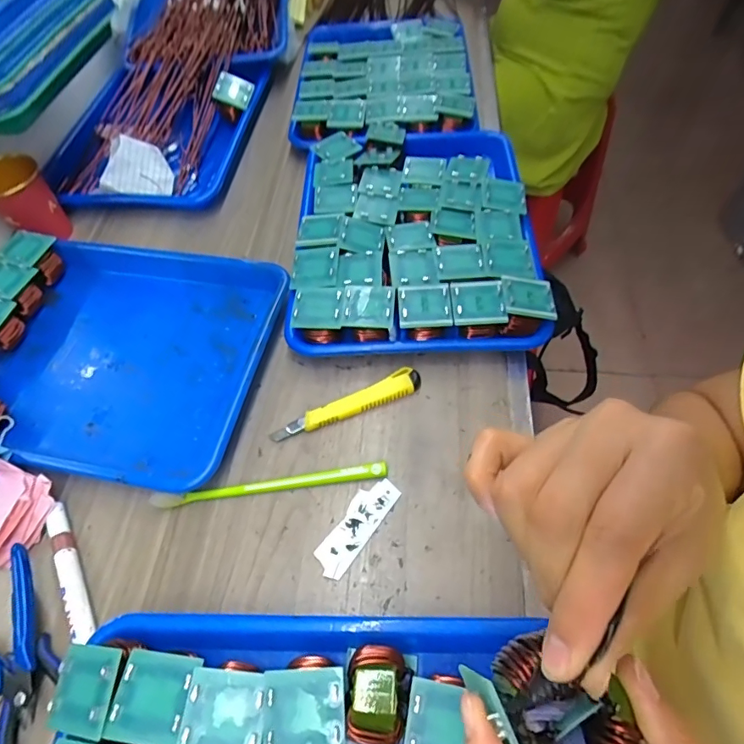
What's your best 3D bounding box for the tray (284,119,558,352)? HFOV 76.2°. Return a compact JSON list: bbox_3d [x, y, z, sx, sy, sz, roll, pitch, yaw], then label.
[{"bbox_3d":[0.046,-0.165,0.519,0.235,0.058,0.344,1,55,4],"label":"tray"}]

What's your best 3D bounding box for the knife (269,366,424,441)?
[{"bbox_3d":[-0.021,0.031,0.420,0.137,0.013,0.022,-24,59,-11],"label":"knife"}]

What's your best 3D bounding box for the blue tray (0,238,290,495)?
[{"bbox_3d":[-0.239,-0.021,0.459,0.280,0.034,0.247,9,59,9],"label":"blue tray"}]

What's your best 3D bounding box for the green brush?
[{"bbox_3d":[-0.081,0.092,0.385,0.187,0.013,0.010,-8,58,-1],"label":"green brush"}]

